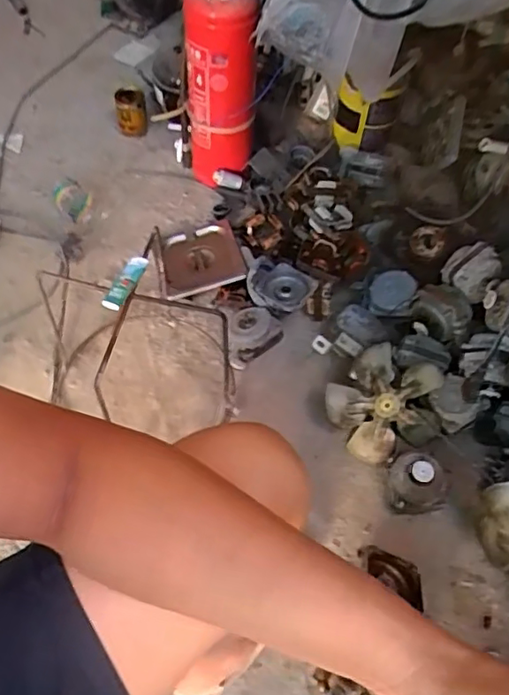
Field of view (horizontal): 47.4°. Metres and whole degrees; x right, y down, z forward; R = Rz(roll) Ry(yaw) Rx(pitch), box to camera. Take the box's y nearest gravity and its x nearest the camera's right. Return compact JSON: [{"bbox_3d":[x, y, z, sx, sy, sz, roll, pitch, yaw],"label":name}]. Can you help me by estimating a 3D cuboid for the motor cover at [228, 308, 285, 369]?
[{"bbox_3d":[-0.006,-0.024,0.995,0.102,0.039,0.090,-24,62,2],"label":"motor cover"}]

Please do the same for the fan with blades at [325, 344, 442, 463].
[{"bbox_3d":[0.199,0.090,0.884,0.174,0.028,0.173,0,101,1],"label":"fan with blades"}]

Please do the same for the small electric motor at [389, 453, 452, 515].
[{"bbox_3d":[0.239,0.199,0.856,0.087,0.083,0.082,2,56,-3],"label":"small electric motor"}]

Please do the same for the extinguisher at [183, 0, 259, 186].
[{"bbox_3d":[-0.064,-0.477,1.055,0.123,0.440,0.111,1,56,-3],"label":"extinguisher"}]

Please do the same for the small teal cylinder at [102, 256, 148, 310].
[{"bbox_3d":[-0.162,-0.081,0.730,0.025,0.022,0.077,21,56,10],"label":"small teal cylinder"}]

